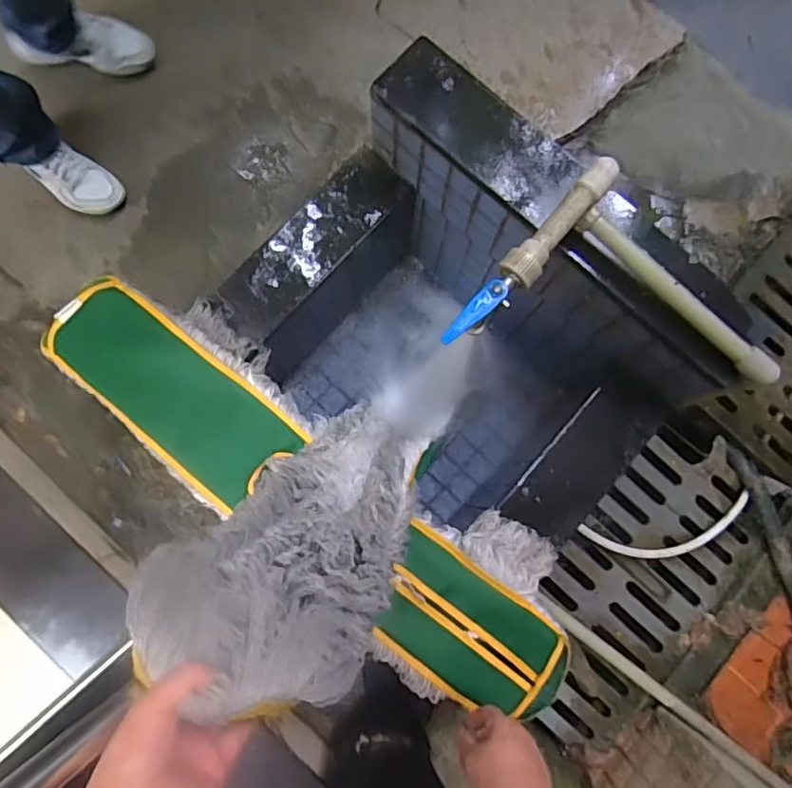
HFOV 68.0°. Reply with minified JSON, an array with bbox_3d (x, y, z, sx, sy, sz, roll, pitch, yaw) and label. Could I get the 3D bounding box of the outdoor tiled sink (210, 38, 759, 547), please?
[{"bbox_3d":[0.089,-0.077,0.950,0.603,0.451,0.446,45,85,1],"label":"outdoor tiled sink"}]

